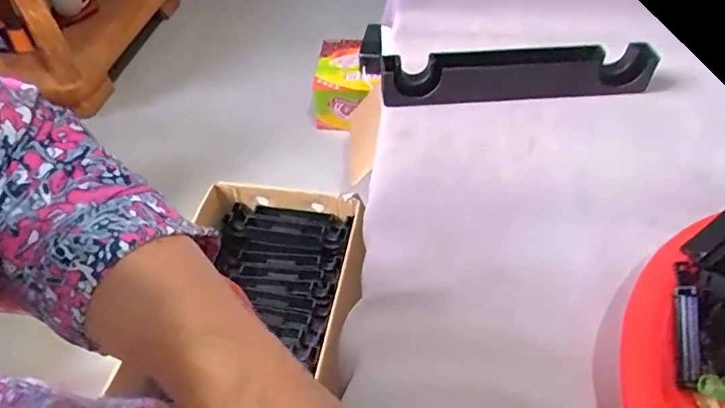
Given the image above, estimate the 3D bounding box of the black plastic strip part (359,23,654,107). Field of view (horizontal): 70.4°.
[{"bbox_3d":[0.105,-0.099,0.383,0.207,0.053,0.030,-2,48,-1],"label":"black plastic strip part"}]

